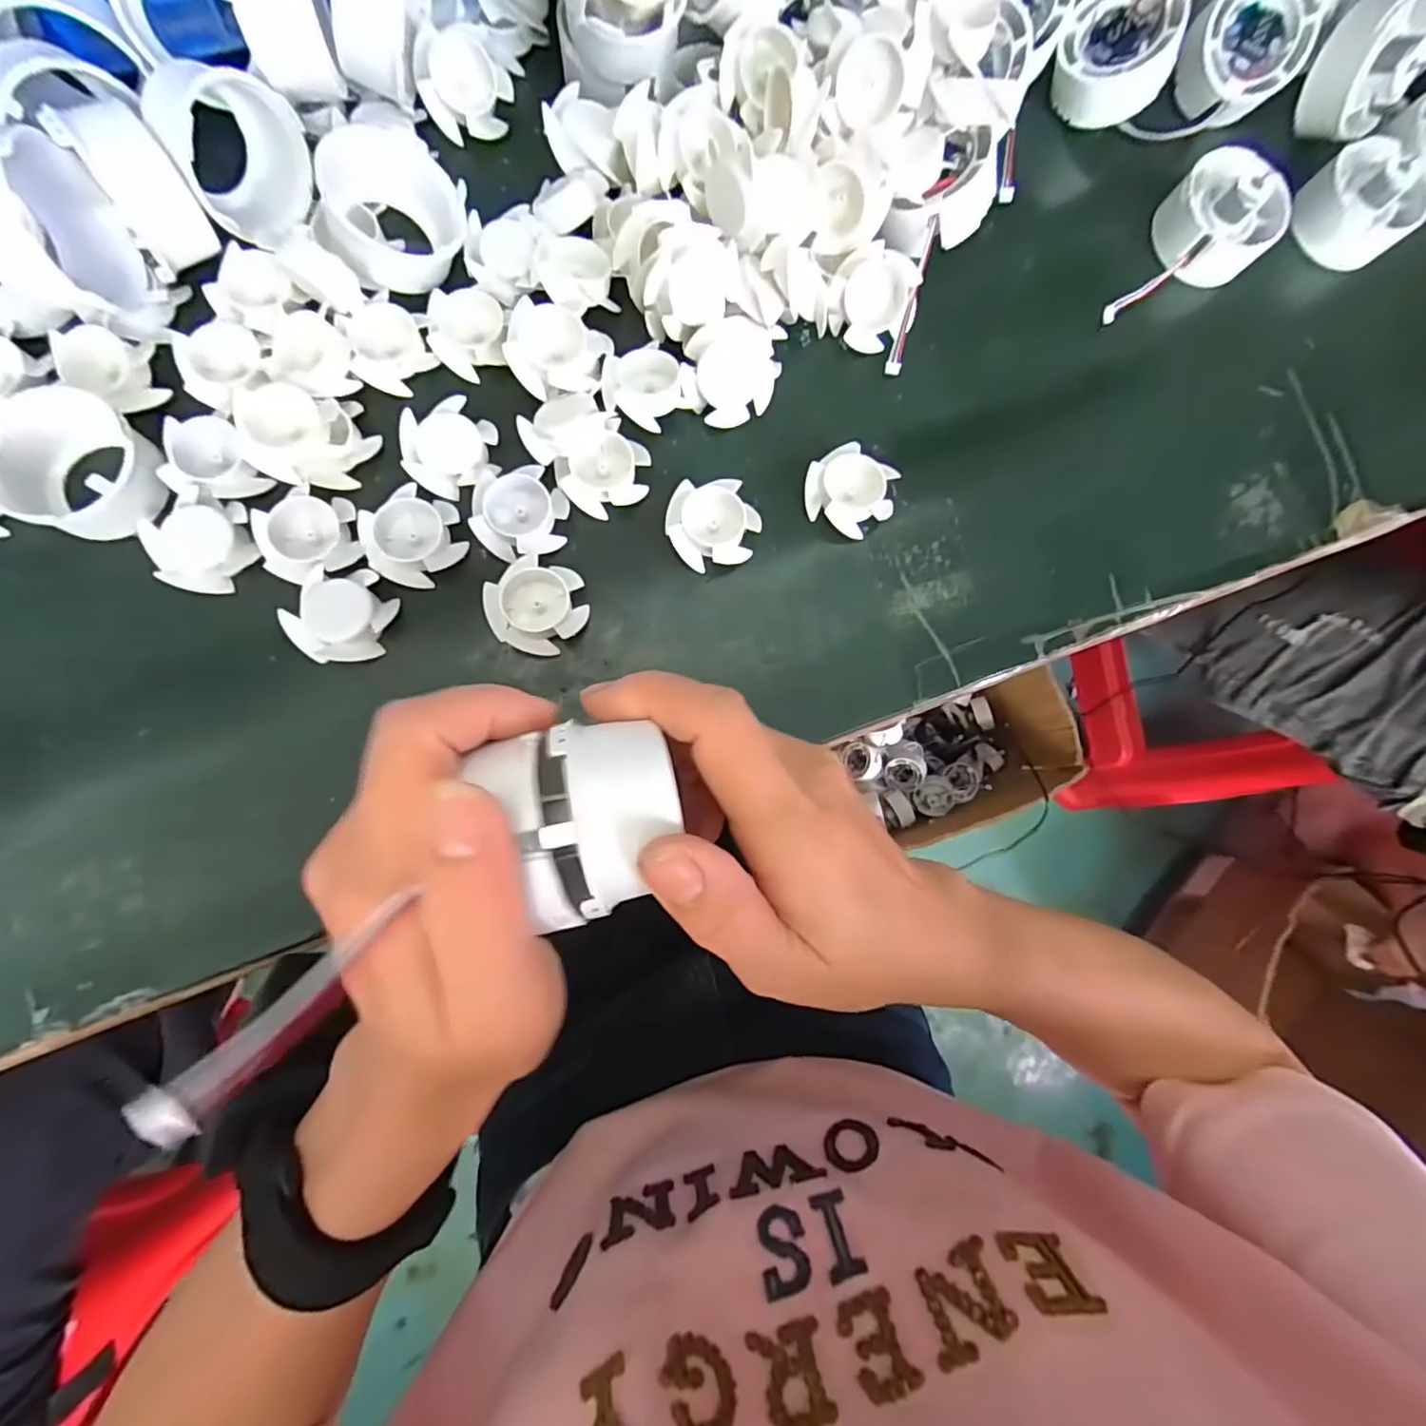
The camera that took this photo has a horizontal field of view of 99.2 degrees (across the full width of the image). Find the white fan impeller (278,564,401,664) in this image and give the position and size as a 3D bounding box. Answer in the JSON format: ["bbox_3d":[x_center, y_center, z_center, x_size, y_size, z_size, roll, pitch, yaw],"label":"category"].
[{"bbox_3d":[-0.152,-0.040,0.250,0.036,0.014,0.040,19,82,-4],"label":"white fan impeller"}]

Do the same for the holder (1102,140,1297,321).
[{"bbox_3d":[0.234,-0.228,0.300,0.102,0.031,0.053,-45,90,-9],"label":"holder"}]

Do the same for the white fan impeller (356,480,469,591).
[{"bbox_3d":[-0.127,-0.075,0.259,0.036,0.015,0.039,1,84,-7],"label":"white fan impeller"}]

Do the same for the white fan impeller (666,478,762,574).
[{"bbox_3d":[0.000,-0.084,0.272,0.039,0.013,0.036,1,84,-7],"label":"white fan impeller"}]

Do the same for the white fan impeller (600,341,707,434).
[{"bbox_3d":[-0.029,-0.146,0.272,0.036,0.014,0.038,1,84,-7],"label":"white fan impeller"}]

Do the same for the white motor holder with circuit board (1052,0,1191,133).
[{"bbox_3d":[0.203,-0.332,0.305,0.056,0.027,0.056,0,90,25],"label":"white motor holder with circuit board"}]

